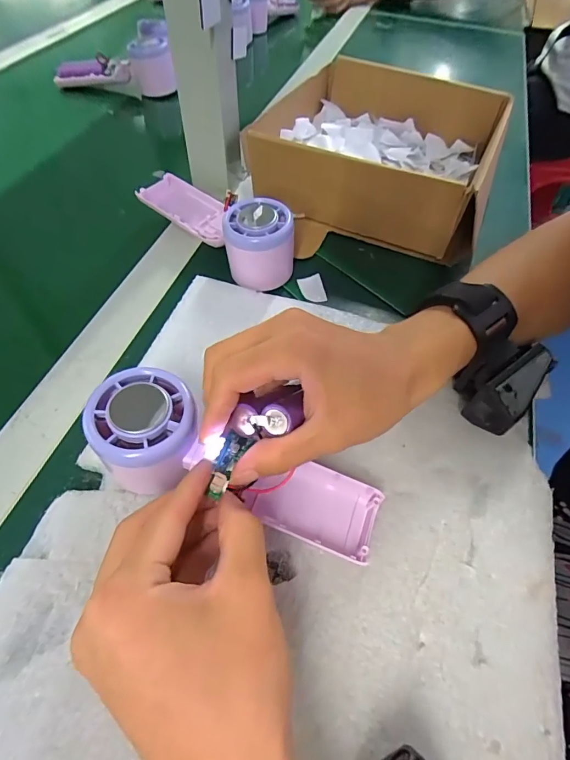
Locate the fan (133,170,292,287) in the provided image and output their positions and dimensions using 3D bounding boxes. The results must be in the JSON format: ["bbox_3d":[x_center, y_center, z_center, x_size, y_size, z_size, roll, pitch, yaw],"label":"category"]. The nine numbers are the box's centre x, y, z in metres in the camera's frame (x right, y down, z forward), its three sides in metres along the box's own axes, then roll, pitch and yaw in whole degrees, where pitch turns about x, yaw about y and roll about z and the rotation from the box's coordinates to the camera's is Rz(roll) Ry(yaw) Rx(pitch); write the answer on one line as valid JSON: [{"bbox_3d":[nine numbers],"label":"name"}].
[{"bbox_3d":[-0.058,-0.142,0.361,0.060,0.054,0.169,-37,64,-25],"label":"fan"}]

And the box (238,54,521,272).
[{"bbox_3d":[0.095,-0.237,0.429,0.213,0.080,0.235,20,57,9],"label":"box"}]

